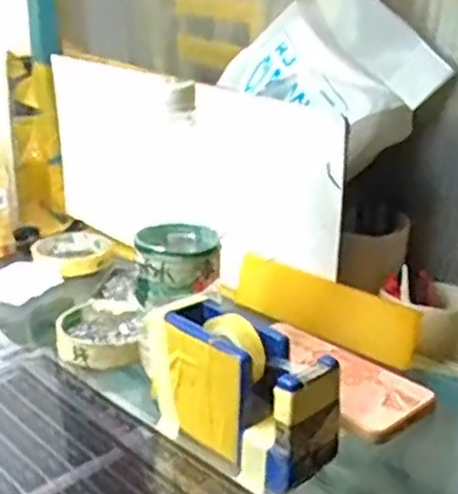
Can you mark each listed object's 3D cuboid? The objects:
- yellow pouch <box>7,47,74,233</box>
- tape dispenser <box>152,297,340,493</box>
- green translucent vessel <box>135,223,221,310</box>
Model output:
[{"bbox_3d":[-0.238,-0.126,0.874,0.061,0.198,0.043,-5,21,-15],"label":"yellow pouch"},{"bbox_3d":[0.005,0.093,0.458,0.051,0.082,0.137,-18,27,-40],"label":"tape dispenser"},{"bbox_3d":[-0.037,0.010,0.538,0.060,0.042,0.073,0,20,0],"label":"green translucent vessel"}]

